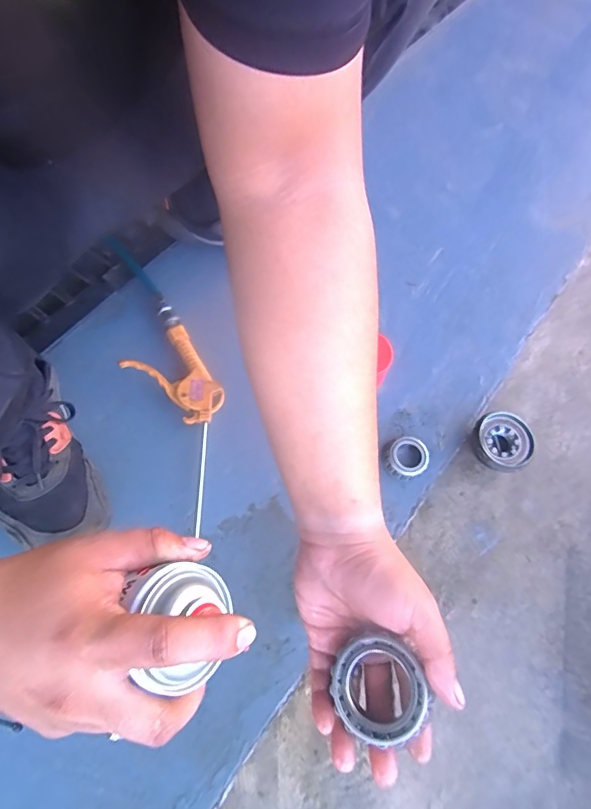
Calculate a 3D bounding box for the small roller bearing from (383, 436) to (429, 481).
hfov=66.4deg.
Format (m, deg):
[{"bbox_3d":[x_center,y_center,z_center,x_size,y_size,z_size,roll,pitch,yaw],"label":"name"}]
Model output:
[{"bbox_3d":[0.134,0.065,0.549,0.049,0.023,0.049,1,68,-2],"label":"small roller bearing"}]

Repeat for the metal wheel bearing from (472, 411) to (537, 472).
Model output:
[{"bbox_3d":[0.250,0.050,0.554,0.070,0.037,0.071,1,68,-2],"label":"metal wheel bearing"}]

